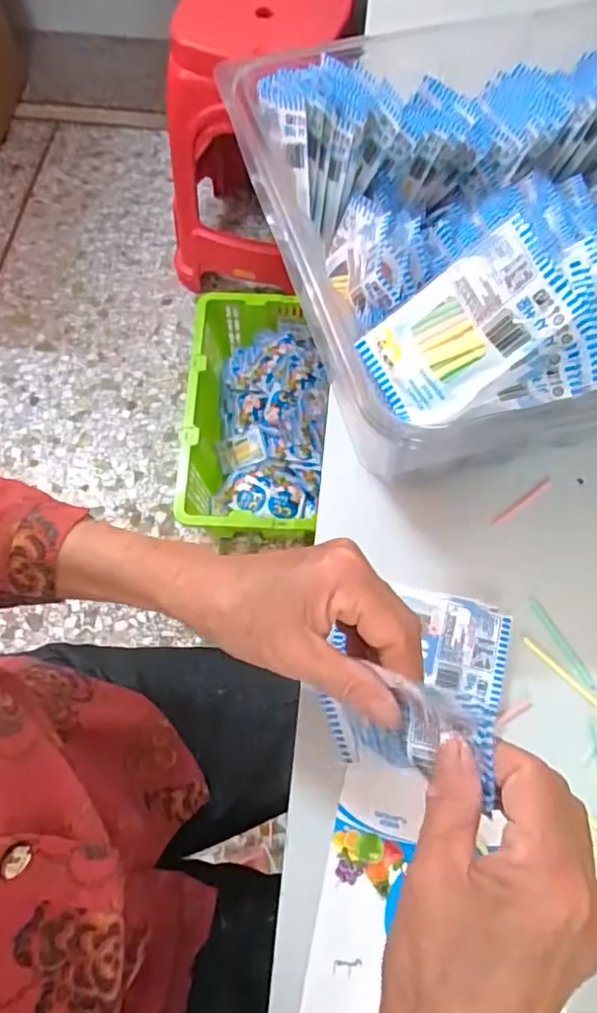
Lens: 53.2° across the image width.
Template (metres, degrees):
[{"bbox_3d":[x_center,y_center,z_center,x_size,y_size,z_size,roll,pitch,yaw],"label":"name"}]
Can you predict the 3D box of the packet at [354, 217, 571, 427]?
[{"bbox_3d":[0.080,-0.086,0.306,0.009,0.102,0.065,-7,69,-51],"label":"packet"}]

